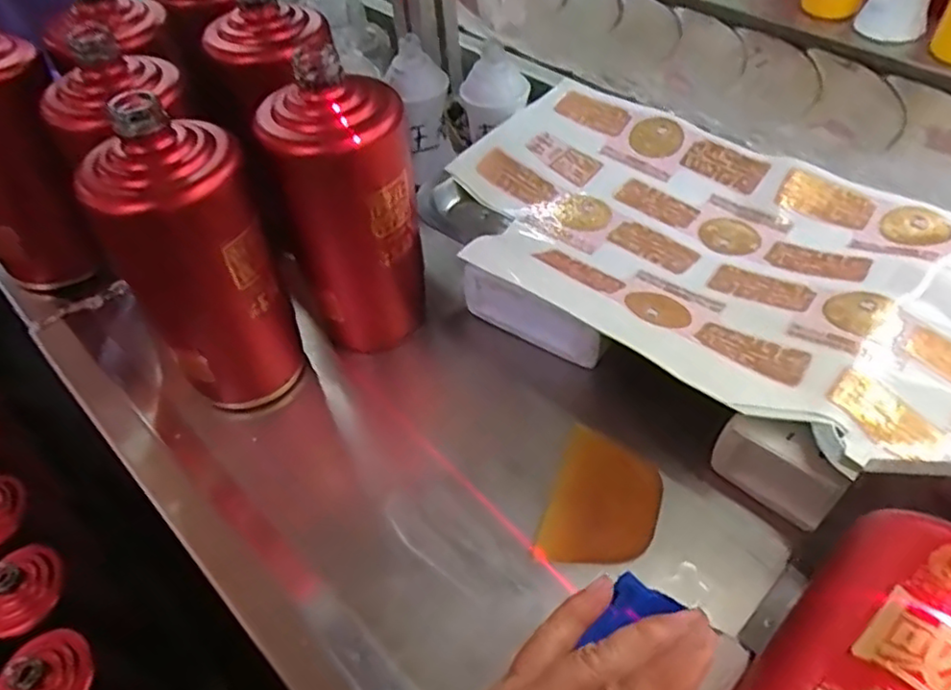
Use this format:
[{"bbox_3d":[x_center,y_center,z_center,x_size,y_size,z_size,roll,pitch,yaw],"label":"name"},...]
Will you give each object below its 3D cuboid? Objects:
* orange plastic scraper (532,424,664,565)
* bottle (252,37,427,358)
[{"bbox_3d":[0.073,0.090,0.379,0.058,0.009,0.086,22,58,11],"label":"orange plastic scraper"},{"bbox_3d":[-0.074,-0.081,0.416,0.079,0.175,0.075,-11,52,-3],"label":"bottle"}]

